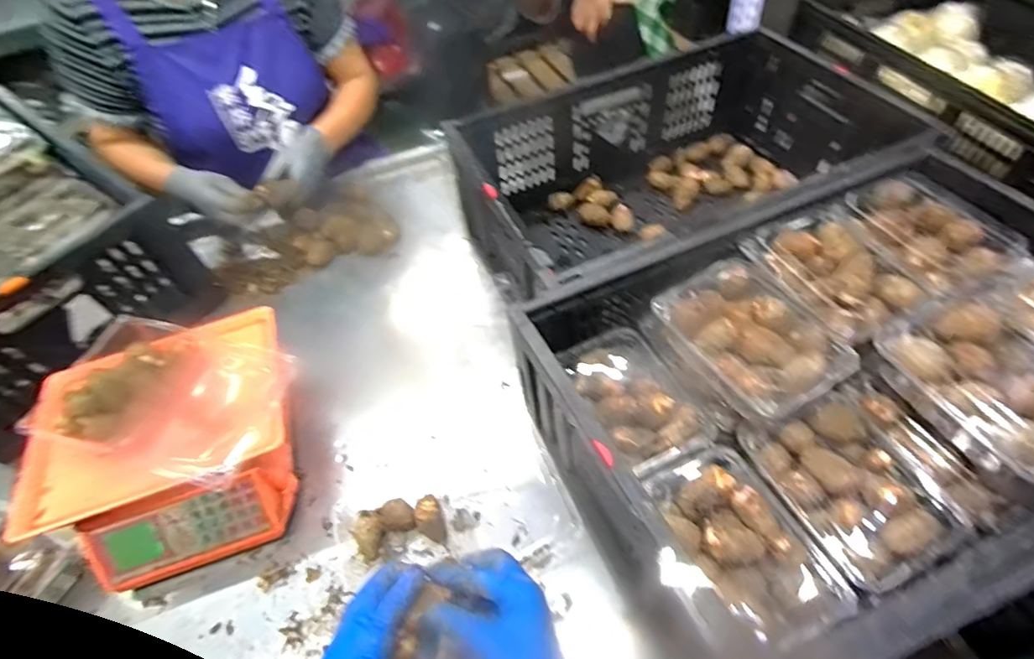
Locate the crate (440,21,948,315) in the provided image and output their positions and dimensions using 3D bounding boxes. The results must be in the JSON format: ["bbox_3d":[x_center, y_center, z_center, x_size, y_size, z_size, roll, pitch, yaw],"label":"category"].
[{"bbox_3d":[0.261,-0.222,0.821,0.643,0.216,0.392,-19,53,-9],"label":"crate"}]

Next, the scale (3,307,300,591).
[{"bbox_3d":[-0.422,0.130,0.656,0.294,0.149,0.281,-17,53,-7],"label":"scale"}]

